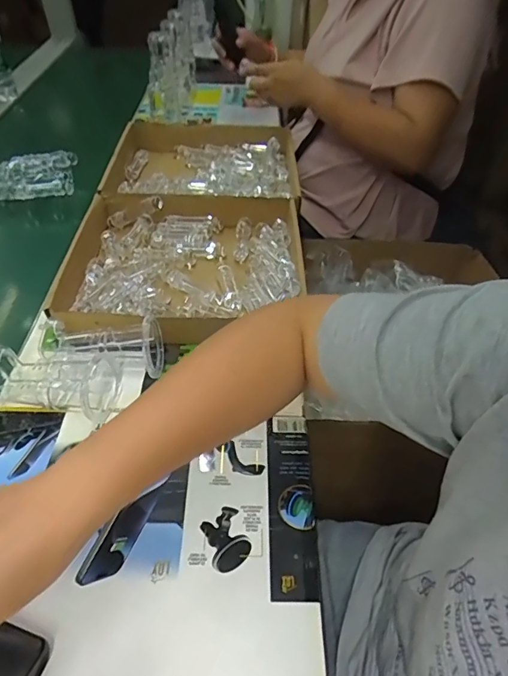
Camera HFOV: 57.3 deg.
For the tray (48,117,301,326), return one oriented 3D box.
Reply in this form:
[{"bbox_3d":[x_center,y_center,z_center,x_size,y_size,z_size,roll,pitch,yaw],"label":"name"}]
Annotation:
[{"bbox_3d":[-0.087,-0.199,0.748,0.319,0.066,0.576,0,45,-2],"label":"tray"}]

